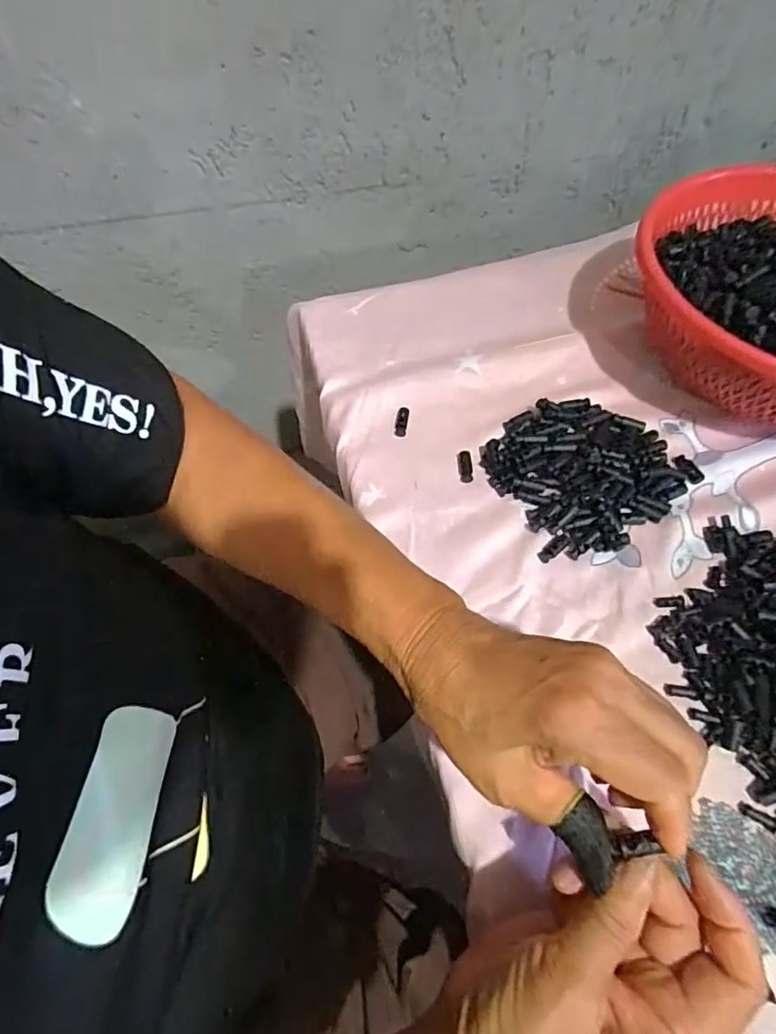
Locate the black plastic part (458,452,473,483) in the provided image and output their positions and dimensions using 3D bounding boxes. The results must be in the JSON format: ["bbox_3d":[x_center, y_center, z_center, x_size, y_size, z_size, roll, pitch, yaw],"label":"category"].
[{"bbox_3d":[0.059,-0.039,0.413,0.011,0.007,0.026,-2,59,0],"label":"black plastic part"}]

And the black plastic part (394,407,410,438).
[{"bbox_3d":[0.011,-0.077,0.438,0.011,0.006,0.027,9,60,7],"label":"black plastic part"}]

